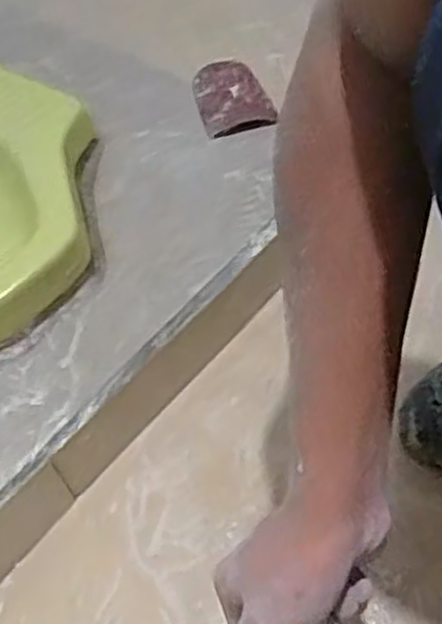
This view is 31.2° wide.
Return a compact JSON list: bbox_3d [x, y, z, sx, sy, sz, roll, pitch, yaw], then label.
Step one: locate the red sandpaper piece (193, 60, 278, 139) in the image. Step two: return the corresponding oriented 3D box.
[{"bbox_3d":[0.009,-0.223,0.830,0.071,0.023,0.100,-17,52,-5],"label":"red sandpaper piece"}]

